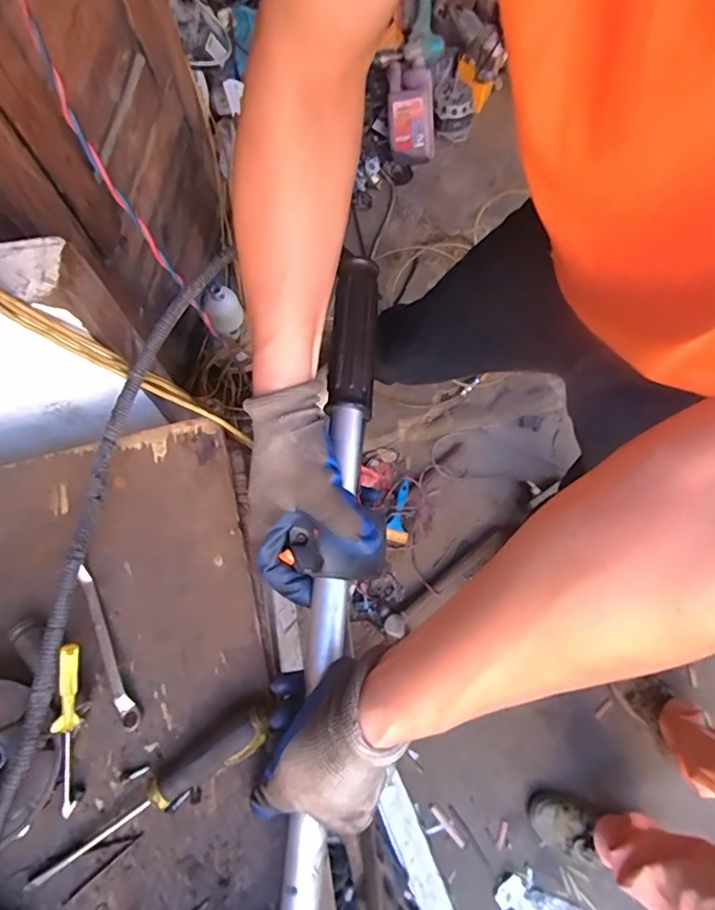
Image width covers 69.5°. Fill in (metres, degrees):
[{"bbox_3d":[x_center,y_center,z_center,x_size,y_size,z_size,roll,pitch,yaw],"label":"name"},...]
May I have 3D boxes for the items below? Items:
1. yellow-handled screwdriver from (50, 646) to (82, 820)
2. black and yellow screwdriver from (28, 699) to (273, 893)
[{"bbox_3d":[-0.200,0.190,0.355,0.013,0.010,0.123,6,98,3],"label":"yellow-handled screwdriver"},{"bbox_3d":[-0.143,0.236,0.354,0.186,0.030,0.027,-33,74,-9],"label":"black and yellow screwdriver"}]

